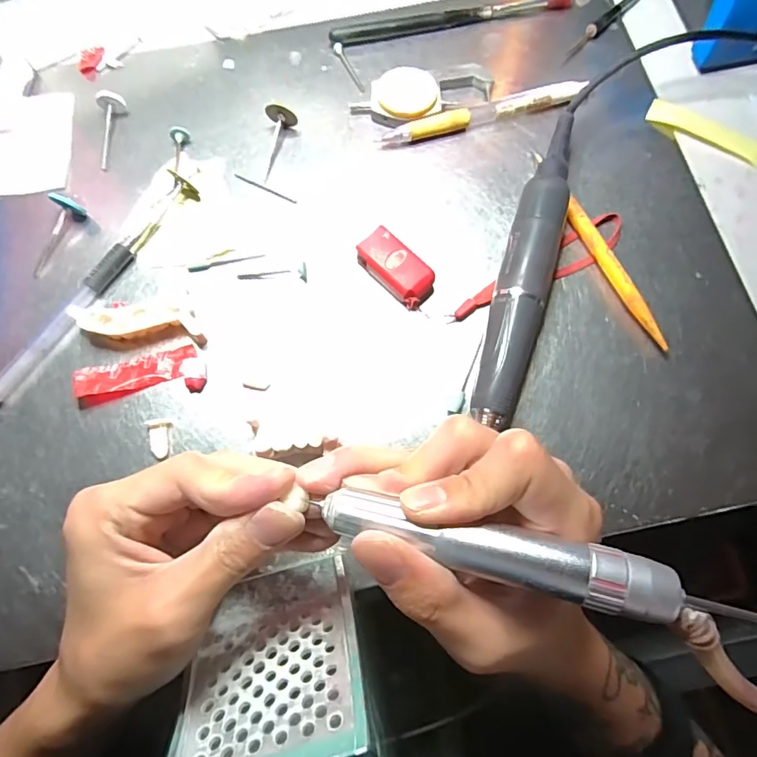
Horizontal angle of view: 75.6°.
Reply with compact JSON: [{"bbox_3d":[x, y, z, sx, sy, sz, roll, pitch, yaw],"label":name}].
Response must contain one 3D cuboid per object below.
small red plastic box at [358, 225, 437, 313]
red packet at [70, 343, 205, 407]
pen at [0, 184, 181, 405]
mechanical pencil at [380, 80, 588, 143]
[{"bbox_3d":[0.009,-0.059,0.271,0.044,0.019,0.024,43,78,11],"label":"small red plastic box"},{"bbox_3d":[-0.126,-0.002,0.258,0.065,0.010,0.025,-10,74,-3],"label":"red packet"},{"bbox_3d":[-0.163,-0.047,0.270,0.014,0.014,0.159,30,76,8],"label":"pen"},{"bbox_3d":[0.066,-0.166,0.307,0.134,0.012,0.013,-17,74,-5],"label":"mechanical pencil"}]

